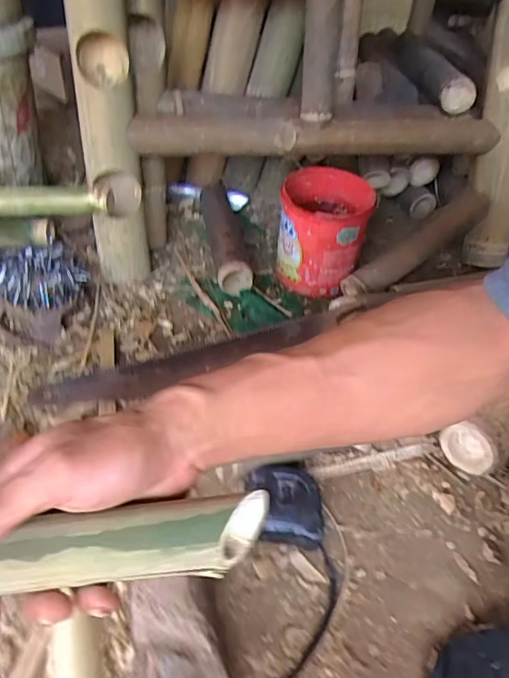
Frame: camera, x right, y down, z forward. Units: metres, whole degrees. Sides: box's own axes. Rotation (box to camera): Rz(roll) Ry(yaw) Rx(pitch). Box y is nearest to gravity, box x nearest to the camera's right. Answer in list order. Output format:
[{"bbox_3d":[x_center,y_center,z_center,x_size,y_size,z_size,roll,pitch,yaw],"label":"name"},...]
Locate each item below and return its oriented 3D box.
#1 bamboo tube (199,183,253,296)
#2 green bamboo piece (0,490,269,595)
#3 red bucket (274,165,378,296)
[{"bbox_3d":[-0.054,-0.187,0.894,0.053,0.058,0.293,-5,44,-11],"label":"bamboo tube"},{"bbox_3d":[-0.126,0.105,0.247,0.268,0.035,0.031,-1,44,-13],"label":"green bamboo piece"},{"bbox_3d":[0.108,-0.174,0.846,0.130,0.151,0.149,14,44,7],"label":"red bucket"}]

